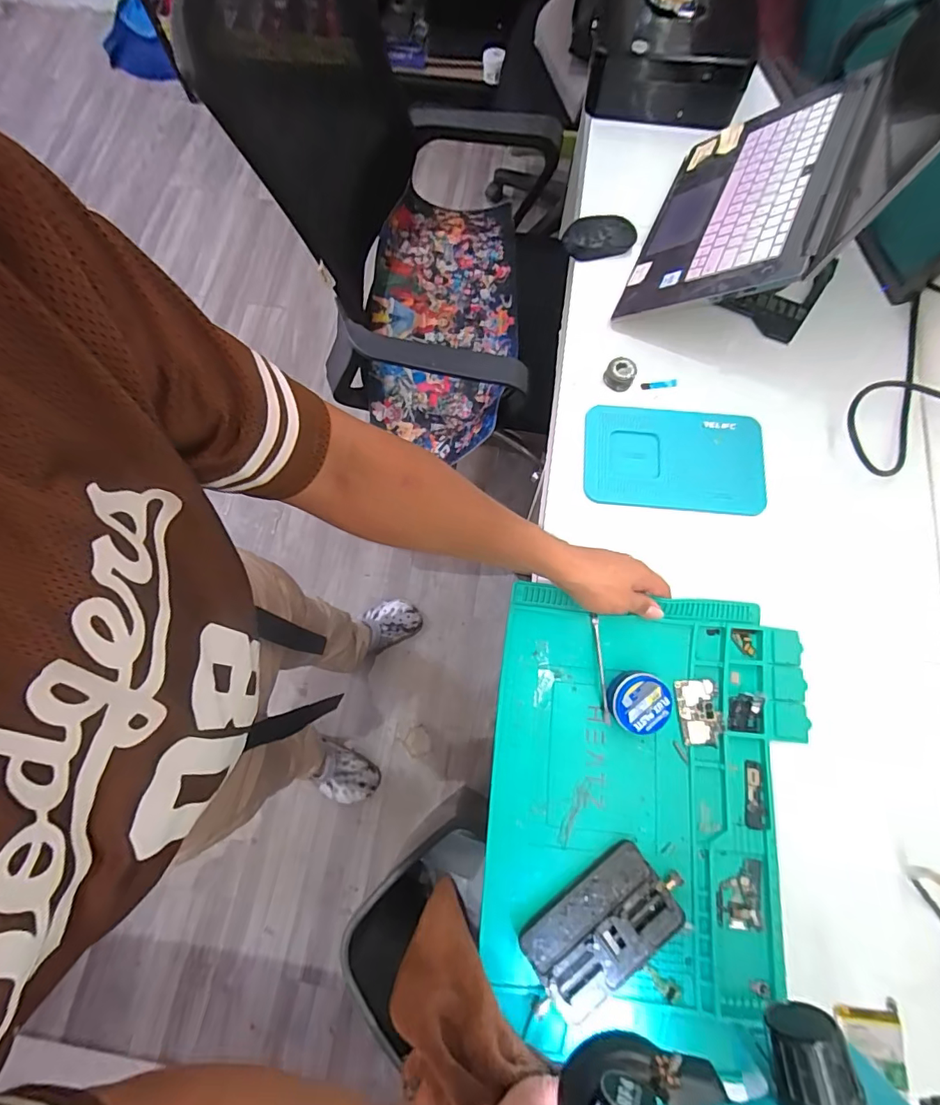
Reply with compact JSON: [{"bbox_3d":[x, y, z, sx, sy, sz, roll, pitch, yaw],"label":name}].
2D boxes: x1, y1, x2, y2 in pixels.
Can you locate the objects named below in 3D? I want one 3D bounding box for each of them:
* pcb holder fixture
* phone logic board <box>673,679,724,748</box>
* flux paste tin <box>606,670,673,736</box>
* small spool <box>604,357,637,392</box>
[{"bbox_3d":[0.130,0.370,0.477,0.166,0.030,0.088,-33,77,-9],"label":"pcb holder fixture"},{"bbox_3d":[0.256,0.178,0.536,0.045,0.004,0.070,-5,79,9],"label":"phone logic board"},{"bbox_3d":[0.187,0.166,0.529,0.066,0.034,0.062,0,75,0],"label":"flux paste tin"},{"bbox_3d":[0.202,-0.238,0.654,0.038,0.035,0.035,28,76,7],"label":"small spool"}]

